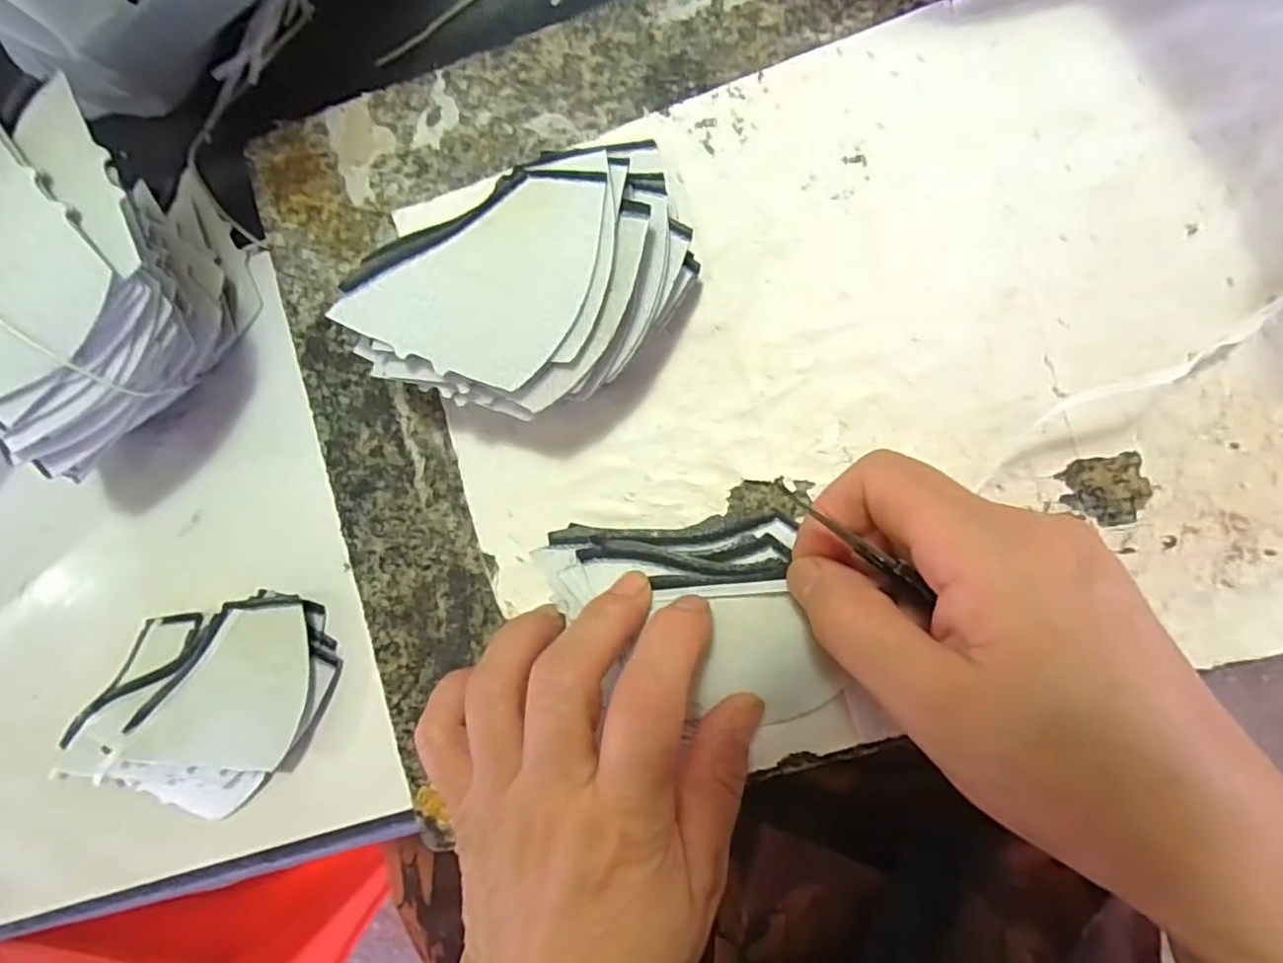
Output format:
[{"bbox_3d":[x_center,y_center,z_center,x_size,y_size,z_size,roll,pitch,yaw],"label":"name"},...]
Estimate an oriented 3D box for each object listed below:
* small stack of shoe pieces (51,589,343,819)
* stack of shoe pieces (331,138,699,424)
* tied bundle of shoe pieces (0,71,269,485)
[{"bbox_3d":[-0.203,0.106,0.287,0.139,0.022,0.085,-19,88,7],"label":"small stack of shoe pieces"},{"bbox_3d":[-0.037,-0.062,0.225,0.116,0.051,0.076,-25,88,6],"label":"stack of shoe pieces"},{"bbox_3d":[-0.206,-0.067,0.257,0.054,0.086,0.130,10,92,6],"label":"tied bundle of shoe pieces"}]

